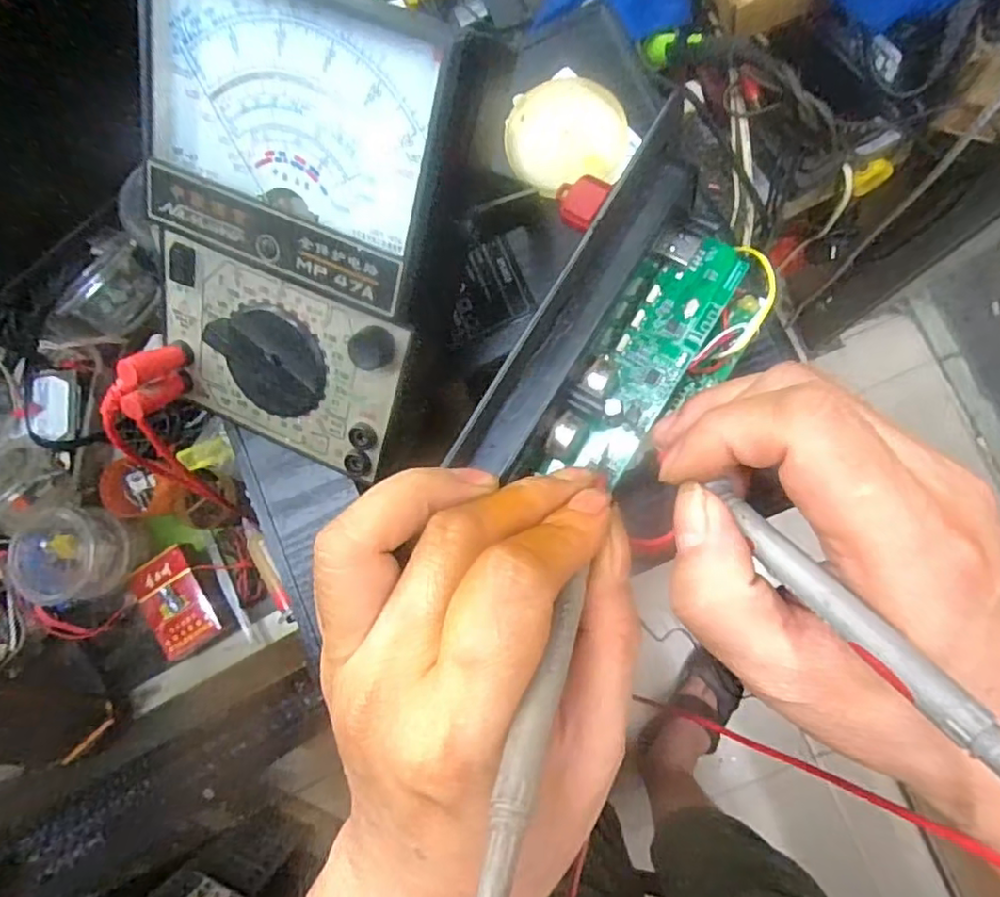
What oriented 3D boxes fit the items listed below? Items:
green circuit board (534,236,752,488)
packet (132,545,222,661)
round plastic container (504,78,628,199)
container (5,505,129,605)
[{"bbox_3d":[0.050,-0.032,0.220,0.032,0.019,0.100,31,80,10],"label":"green circuit board"},{"bbox_3d":[-0.282,0.134,0.539,0.048,0.015,0.085,-28,99,-19],"label":"packet"},{"bbox_3d":[0.031,-0.148,0.293,0.055,0.006,0.054,-1,85,8],"label":"round plastic container"},{"bbox_3d":[-0.357,0.088,0.520,0.078,0.044,0.077,-1,85,8],"label":"container"}]

